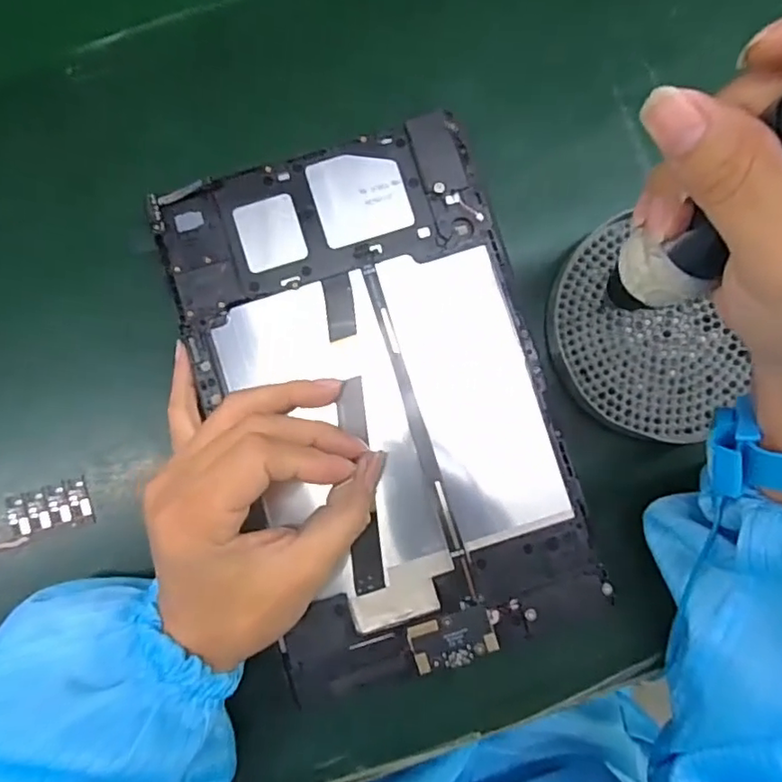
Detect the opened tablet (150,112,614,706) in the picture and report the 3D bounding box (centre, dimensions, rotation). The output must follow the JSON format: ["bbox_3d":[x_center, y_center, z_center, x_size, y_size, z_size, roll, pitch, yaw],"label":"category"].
[{"bbox_3d":[-0.004,0.005,0.269,0.146,0.009,0.240,-16,87,-1],"label":"opened tablet"}]

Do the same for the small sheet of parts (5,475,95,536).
[{"bbox_3d":[-0.165,0.057,0.288,0.038,0.005,0.021,-14,87,-1],"label":"small sheet of parts"}]

